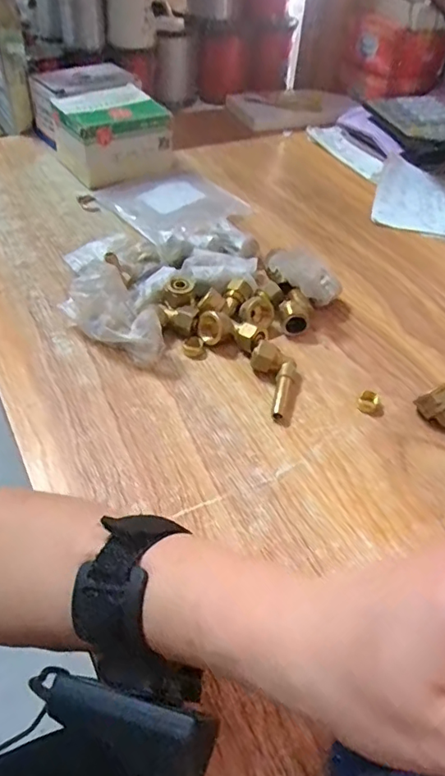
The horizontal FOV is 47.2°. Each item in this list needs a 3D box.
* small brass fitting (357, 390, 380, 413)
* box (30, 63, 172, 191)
[{"bbox_3d":[0.113,0.011,0.394,0.015,0.007,0.020,29,51,20],"label":"small brass fitting"},{"bbox_3d":[-0.153,-0.331,0.638,0.114,0.078,0.169,-26,55,-26],"label":"box"}]

